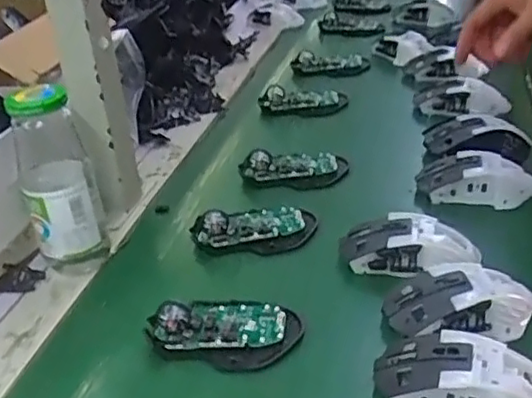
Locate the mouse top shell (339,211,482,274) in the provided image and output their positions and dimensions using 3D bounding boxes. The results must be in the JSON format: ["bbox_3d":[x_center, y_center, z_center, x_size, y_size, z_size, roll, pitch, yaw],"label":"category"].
[{"bbox_3d":[0.123,0.039,0.567,0.117,0.035,0.054,0,30,10],"label":"mouse top shell"}]

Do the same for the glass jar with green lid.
[{"bbox_3d":[-0.183,-0.015,0.583,0.059,0.170,0.063,-14,31,-14],"label":"glass jar with green lid"}]

